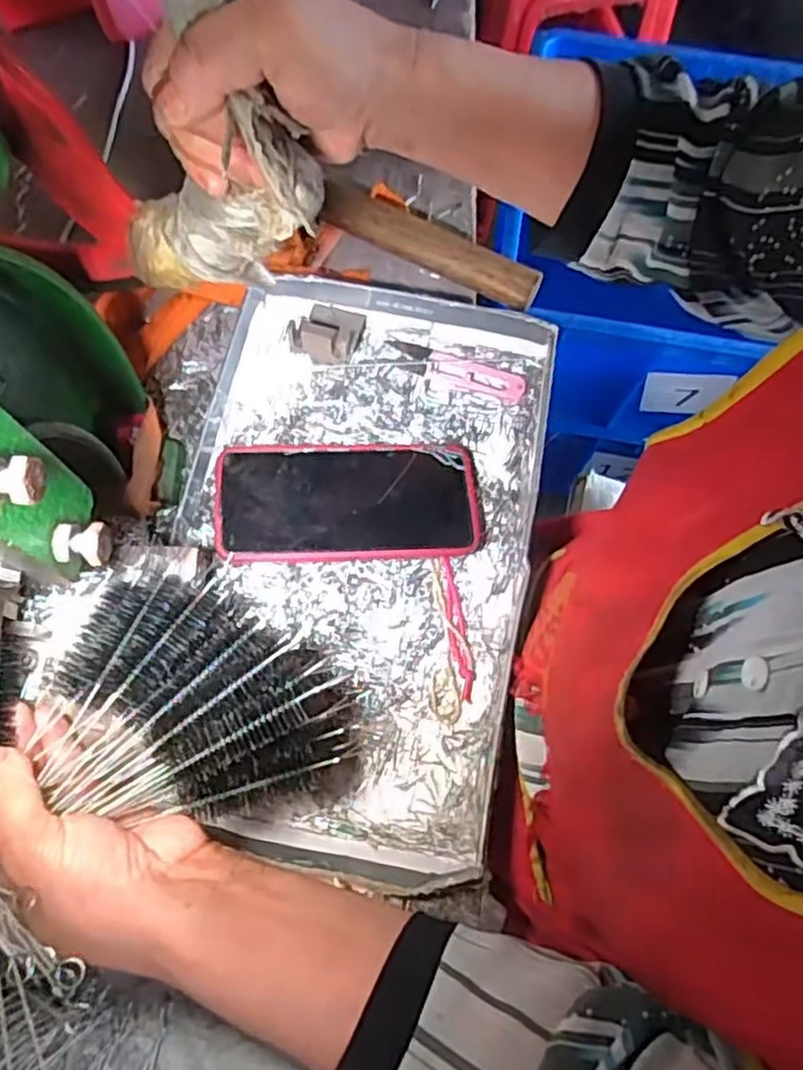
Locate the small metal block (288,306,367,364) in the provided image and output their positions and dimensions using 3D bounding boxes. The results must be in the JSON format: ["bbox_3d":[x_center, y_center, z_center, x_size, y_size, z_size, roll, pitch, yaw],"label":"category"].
[{"bbox_3d":[-0.052,-0.143,0.489,0.040,0.031,0.046,21,73,5],"label":"small metal block"}]

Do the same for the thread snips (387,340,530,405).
[{"bbox_3d":[0.038,-0.115,0.494,0.098,0.005,0.027,20,73,5],"label":"thread snips"}]

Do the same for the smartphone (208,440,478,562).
[{"bbox_3d":[-0.032,-0.023,0.442,0.161,0.007,0.079,-3,68,-10],"label":"smartphone"}]

